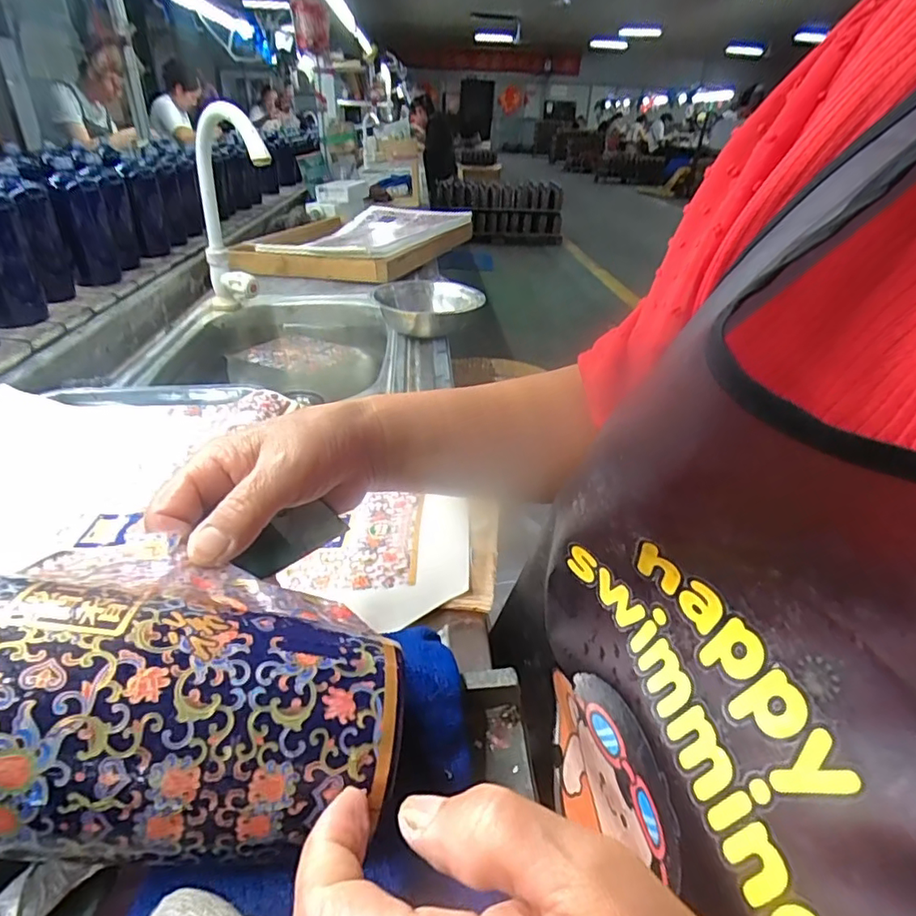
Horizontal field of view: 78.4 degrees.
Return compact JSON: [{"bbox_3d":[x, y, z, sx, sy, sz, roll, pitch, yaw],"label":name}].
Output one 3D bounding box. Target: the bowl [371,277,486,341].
[{"bbox_3d":[-0.041,-0.226,0.840,0.154,0.048,0.181,4,30,2],"label":"bowl"}]

